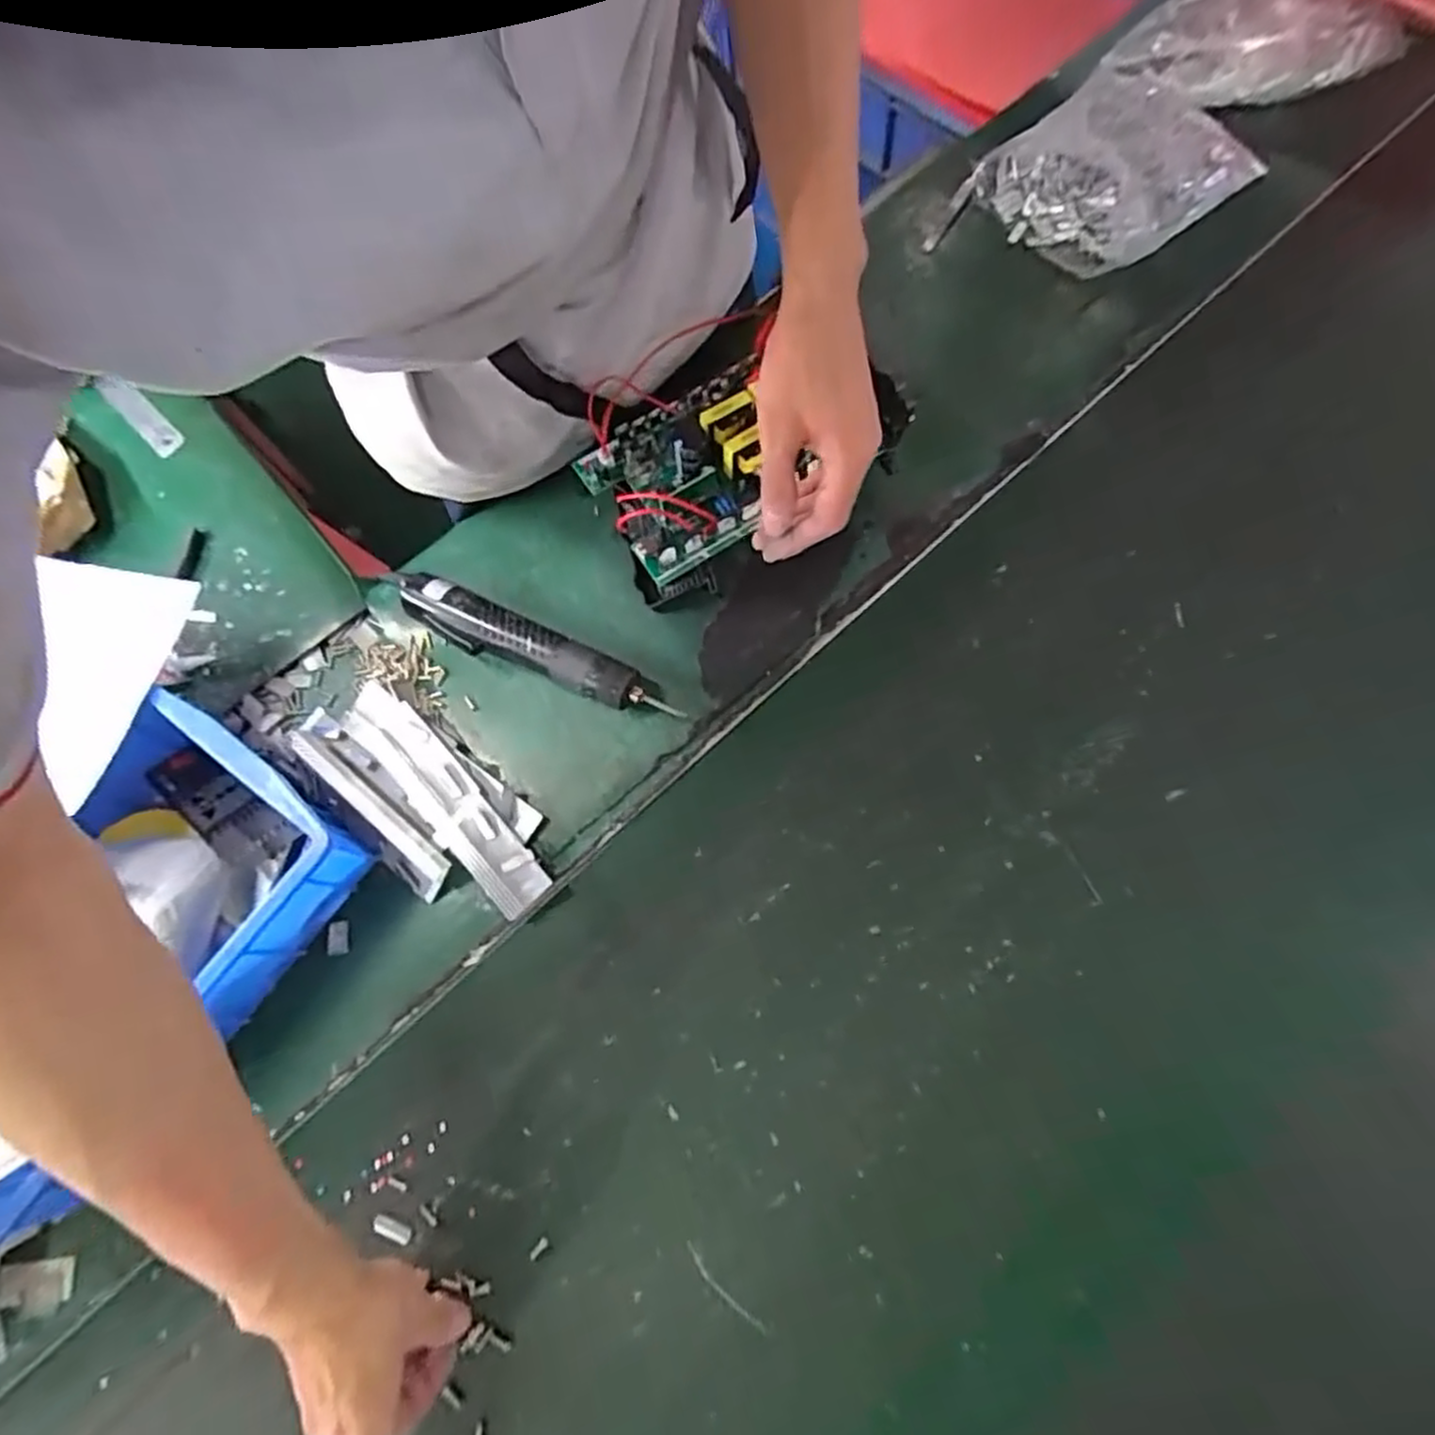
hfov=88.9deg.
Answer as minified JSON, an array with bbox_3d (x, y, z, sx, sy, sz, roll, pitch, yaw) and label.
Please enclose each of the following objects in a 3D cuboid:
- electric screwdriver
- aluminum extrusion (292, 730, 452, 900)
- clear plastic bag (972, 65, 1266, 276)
[{"bbox_3d":[-0.155,-0.057,0.568,0.240,0.035,0.041,25,75,9],"label":"electric screwdriver"},{"bbox_3d":[-0.260,0.063,0.543,0.036,0.026,0.169,-43,77,-11],"label":"aluminum extrusion"},{"bbox_3d":[0.366,-0.510,0.677,0.197,0.038,0.185,-36,73,-8],"label":"clear plastic bag"}]

